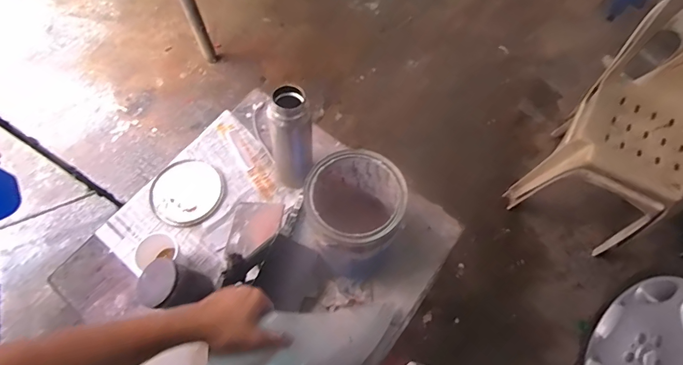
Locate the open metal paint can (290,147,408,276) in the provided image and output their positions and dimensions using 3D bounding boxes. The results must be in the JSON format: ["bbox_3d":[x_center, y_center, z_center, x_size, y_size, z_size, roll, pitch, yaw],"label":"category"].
[{"bbox_3d":[0.015,0.055,0.725,0.176,0.214,0.169,34,71,13],"label":"open metal paint can"}]

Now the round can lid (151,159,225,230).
[{"bbox_3d":[-0.339,0.019,0.854,0.157,0.006,0.150,1,66,-1],"label":"round can lid"}]

